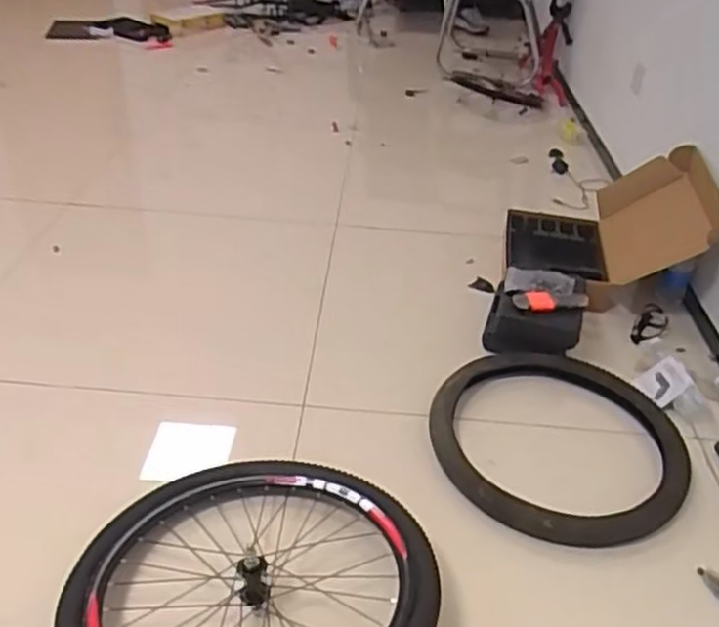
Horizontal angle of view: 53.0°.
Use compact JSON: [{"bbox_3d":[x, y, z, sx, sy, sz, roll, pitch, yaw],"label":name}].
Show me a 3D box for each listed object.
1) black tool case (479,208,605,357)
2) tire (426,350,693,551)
[{"bbox_3d":[0.471,-0.081,1.795,0.256,0.134,0.590,11,36,11],"label":"black tool case"},{"bbox_3d":[0.380,0.225,1.374,0.485,0.062,0.463,11,36,11],"label":"tire"}]

